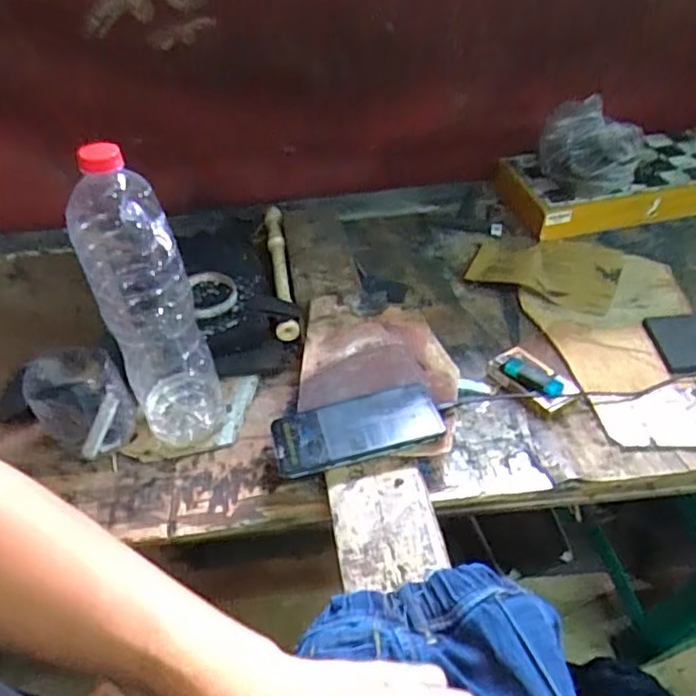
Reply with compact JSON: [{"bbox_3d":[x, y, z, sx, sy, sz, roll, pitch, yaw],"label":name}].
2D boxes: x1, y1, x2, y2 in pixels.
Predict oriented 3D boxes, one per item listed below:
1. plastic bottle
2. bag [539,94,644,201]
[{"bbox_3d":[-0.187,-0.027,0.565,0.088,0.303,0.073,-23,48,-17],"label":"plastic bottle"},{"bbox_3d":[0.365,-0.296,0.902,0.145,0.095,0.127,13,48,16],"label":"bag"}]

